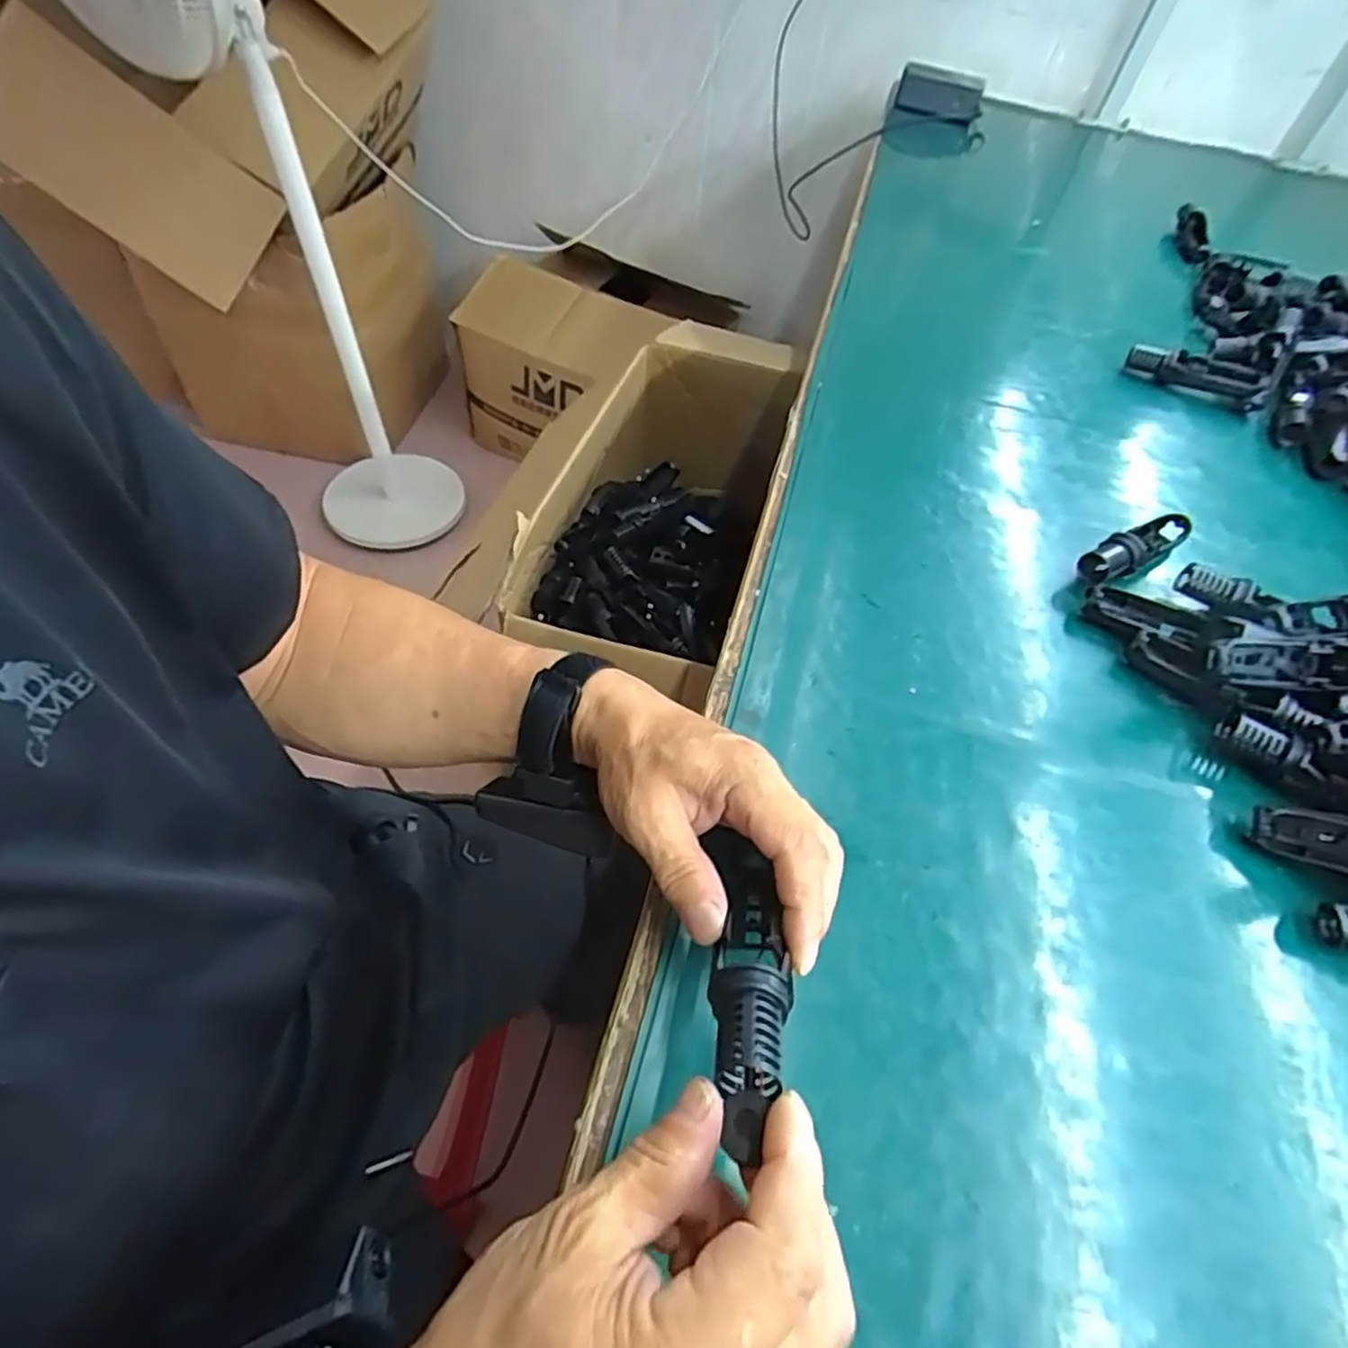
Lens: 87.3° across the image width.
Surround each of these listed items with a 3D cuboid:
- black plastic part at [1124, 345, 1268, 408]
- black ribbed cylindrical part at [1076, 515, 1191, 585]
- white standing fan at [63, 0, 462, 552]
[{"bbox_3d":[0.518,-0.298,0.701,0.122,0.023,0.026,19,53,7],"label":"black plastic part"},{"bbox_3d":[0.352,-0.098,0.532,0.126,0.024,0.028,-26,61,-24],"label":"black ribbed cylindrical part"},{"bbox_3d":[-0.582,-0.636,1.086,0.243,1.006,0.285,36,57,19],"label":"white standing fan"}]

